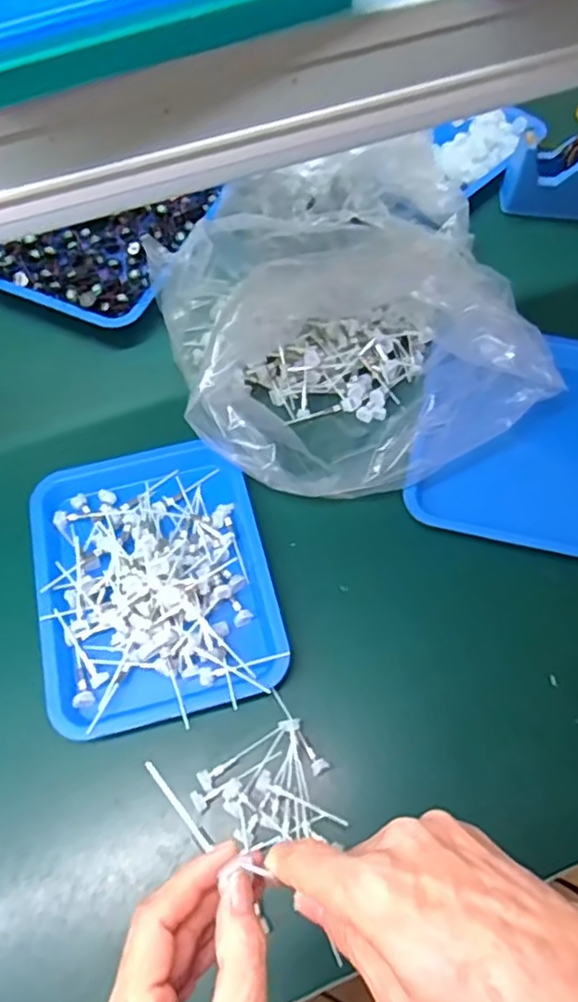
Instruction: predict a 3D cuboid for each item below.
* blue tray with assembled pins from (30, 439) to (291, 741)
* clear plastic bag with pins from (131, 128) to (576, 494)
[{"bbox_3d":[-0.136,0.068,0.653,0.225,0.035,0.296,-13,64,-7],"label":"blue tray with assembled pins"},{"bbox_3d":[0.058,-0.232,0.756,0.397,0.136,0.453,-10,63,-5],"label":"clear plastic bag with pins"}]

